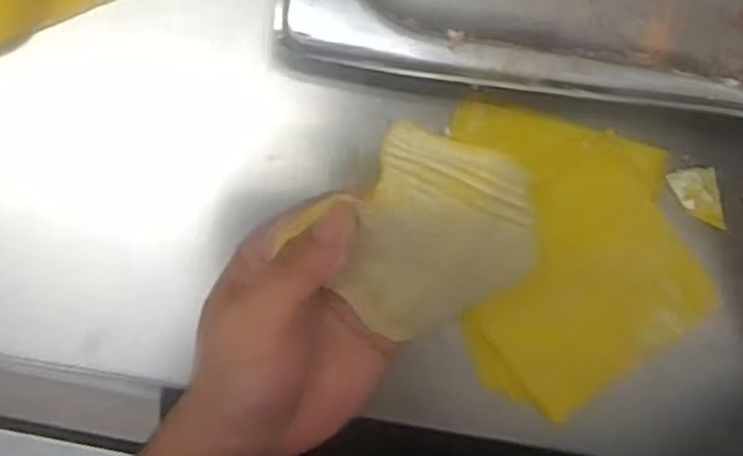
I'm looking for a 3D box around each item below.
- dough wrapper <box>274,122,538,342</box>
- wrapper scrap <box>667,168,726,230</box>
[{"bbox_3d":[0.029,0.007,0.287,0.072,0.099,0.026,-10,51,-13],"label":"dough wrapper"},{"bbox_3d":[0.157,-0.014,0.372,0.021,0.004,0.030,-10,82,8],"label":"wrapper scrap"}]

